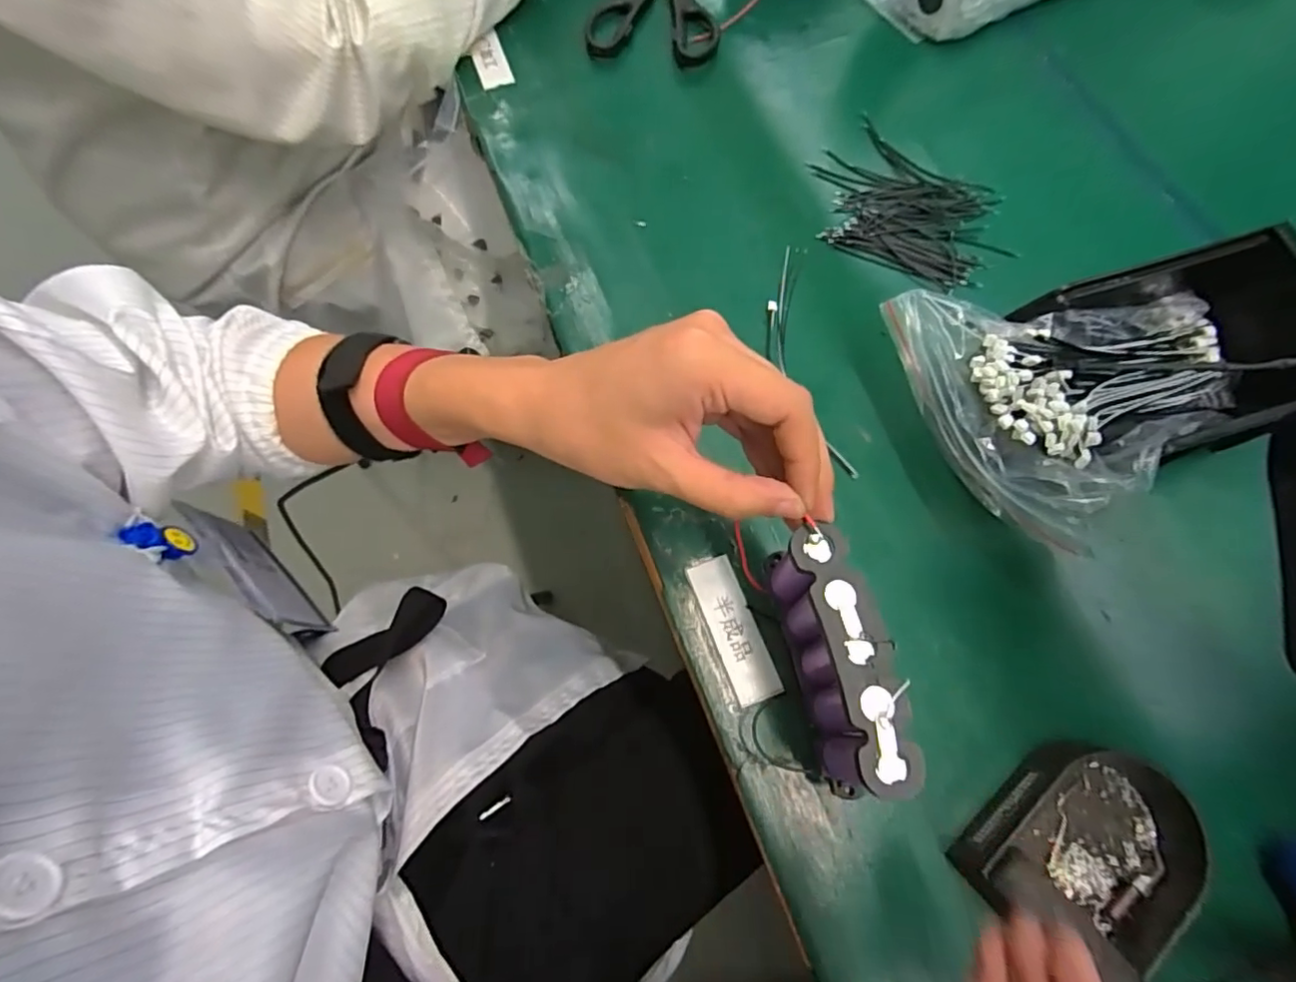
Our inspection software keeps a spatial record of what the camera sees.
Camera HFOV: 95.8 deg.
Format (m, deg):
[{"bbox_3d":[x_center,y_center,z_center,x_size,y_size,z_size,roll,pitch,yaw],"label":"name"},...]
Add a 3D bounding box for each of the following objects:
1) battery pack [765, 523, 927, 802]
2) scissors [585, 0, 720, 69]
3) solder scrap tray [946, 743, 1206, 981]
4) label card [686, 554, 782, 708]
[{"bbox_3d":[0.085,0.079,0.267,0.025,0.076,0.114,-12,71,-4],"label":"battery pack"},{"bbox_3d":[0.010,-0.439,0.514,0.109,0.016,0.180,5,69,3],"label":"scissors"},{"bbox_3d":[0.212,0.172,0.281,0.105,0.038,0.084,-42,74,-14],"label":"solder scrap tray"},{"bbox_3d":[0.048,0.077,0.329,0.025,0.004,0.081,-19,70,-6],"label":"label card"}]

